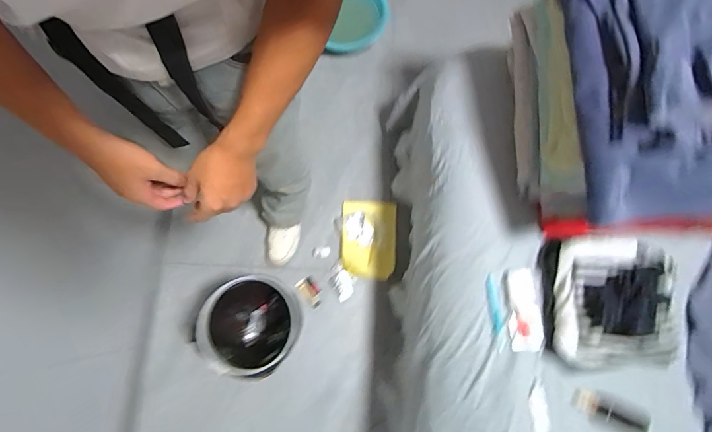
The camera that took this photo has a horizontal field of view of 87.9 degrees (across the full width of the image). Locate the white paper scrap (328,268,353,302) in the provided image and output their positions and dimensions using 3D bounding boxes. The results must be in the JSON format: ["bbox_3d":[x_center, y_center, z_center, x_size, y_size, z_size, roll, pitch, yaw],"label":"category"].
[{"bbox_3d":[-0.043,0.232,1.238,0.067,0.014,0.089,-28,78,-8],"label":"white paper scrap"}]

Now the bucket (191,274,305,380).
[{"bbox_3d":[-0.283,0.320,1.061,0.244,0.286,0.228,0,76,-1],"label":"bucket"}]

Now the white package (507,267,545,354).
[{"bbox_3d":[0.346,0.195,0.766,0.062,0.004,0.163,-6,80,14],"label":"white package"}]

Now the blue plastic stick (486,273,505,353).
[{"bbox_3d":[0.295,0.203,0.782,0.020,0.008,0.154,-5,76,-3],"label":"blue plastic stick"}]

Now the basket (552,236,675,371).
[{"bbox_3d":[0.511,0.165,0.727,0.239,0.100,0.244,-2,76,-2],"label":"basket"}]

